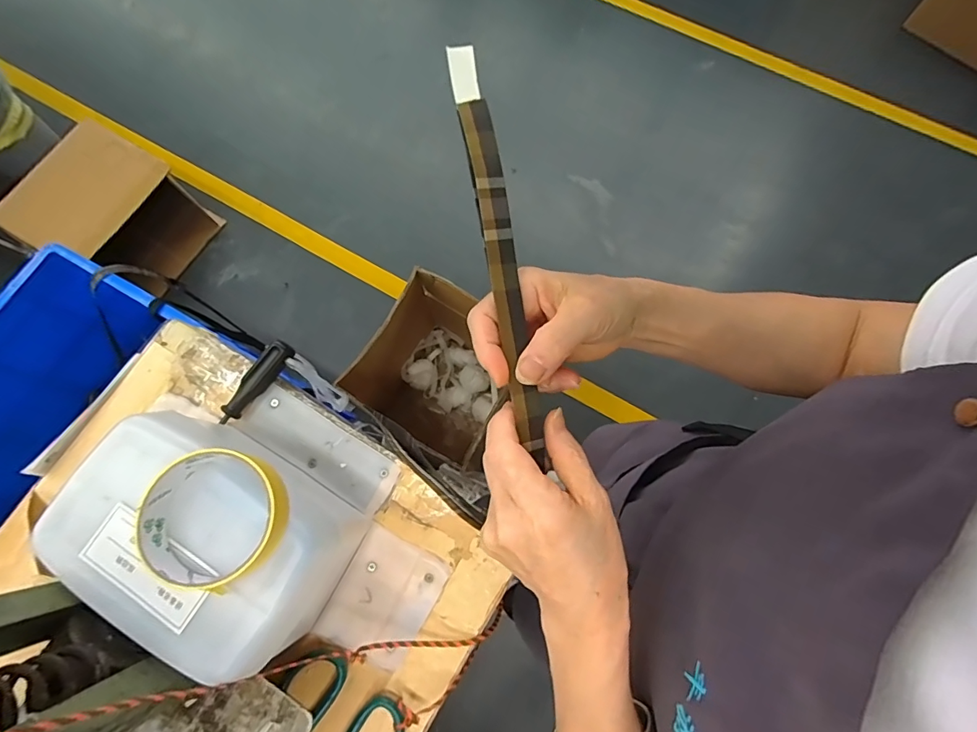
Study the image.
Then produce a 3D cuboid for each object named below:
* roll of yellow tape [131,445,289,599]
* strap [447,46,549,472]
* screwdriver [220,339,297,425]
[{"bbox_3d":[-0.174,0.097,0.291,0.091,0.026,0.082,2,75,1],"label":"roll of yellow tape"},{"bbox_3d":[0.006,-0.062,0.251,0.016,0.015,0.230,-10,90,-3],"label":"strap"},{"bbox_3d":[-0.236,0.016,0.461,0.021,0.022,0.096,40,79,10],"label":"screwdriver"}]

